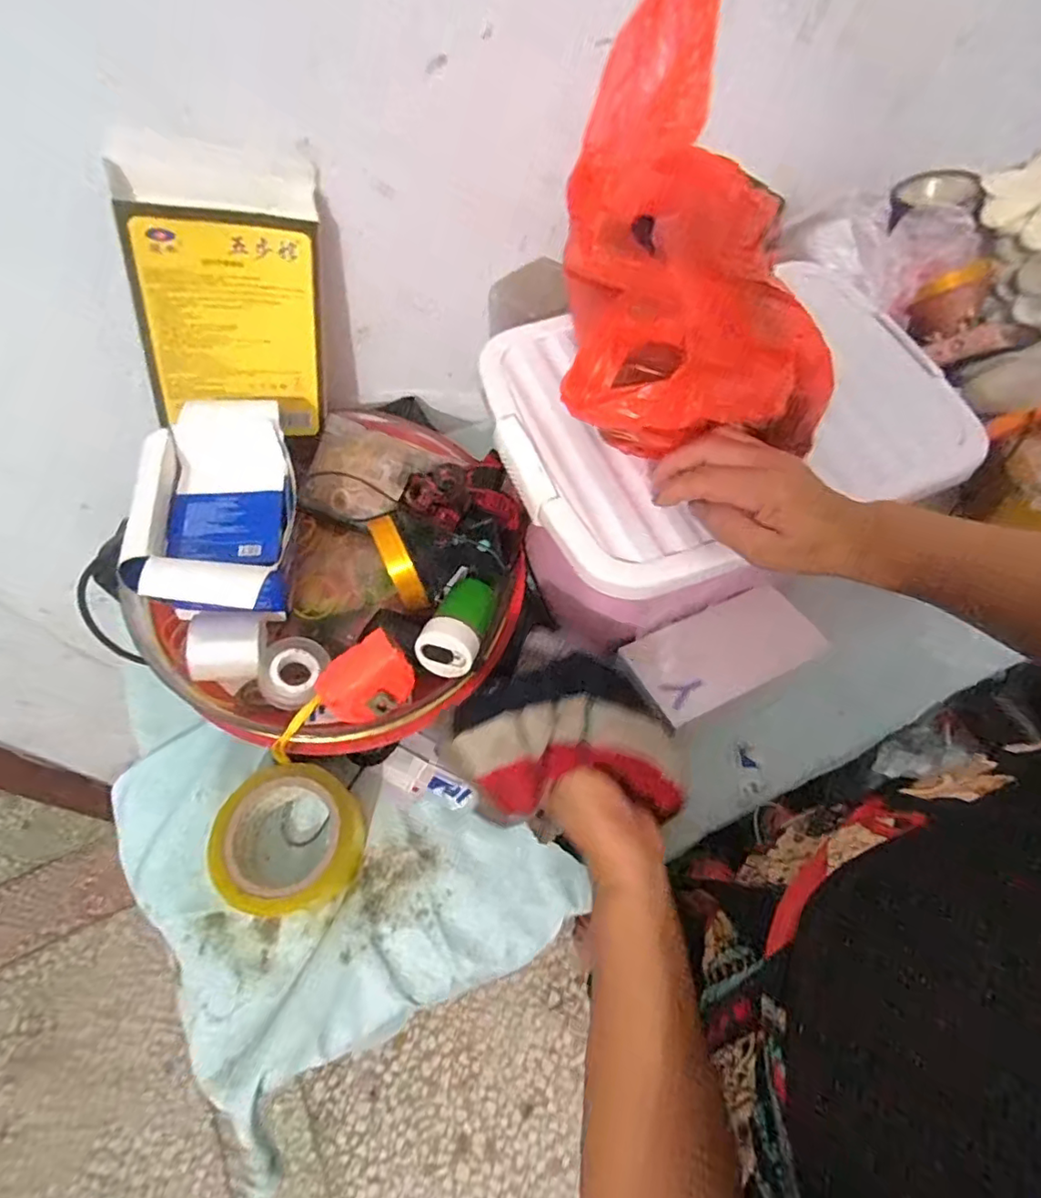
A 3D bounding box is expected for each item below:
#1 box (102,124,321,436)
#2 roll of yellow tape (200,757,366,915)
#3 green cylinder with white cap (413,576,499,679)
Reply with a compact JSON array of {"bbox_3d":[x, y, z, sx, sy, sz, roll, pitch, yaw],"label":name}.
[{"bbox_3d":[-0.237,-0.245,0.472,0.136,0.204,0.032,-9,44,-30],"label":"box"},{"bbox_3d":[-0.185,0.193,0.463,0.102,0.051,0.106,1,61,-1],"label":"roll of yellow tape"},{"bbox_3d":[-0.052,0.022,0.498,0.049,0.043,0.085,12,32,6],"label":"green cylinder with white cap"}]

